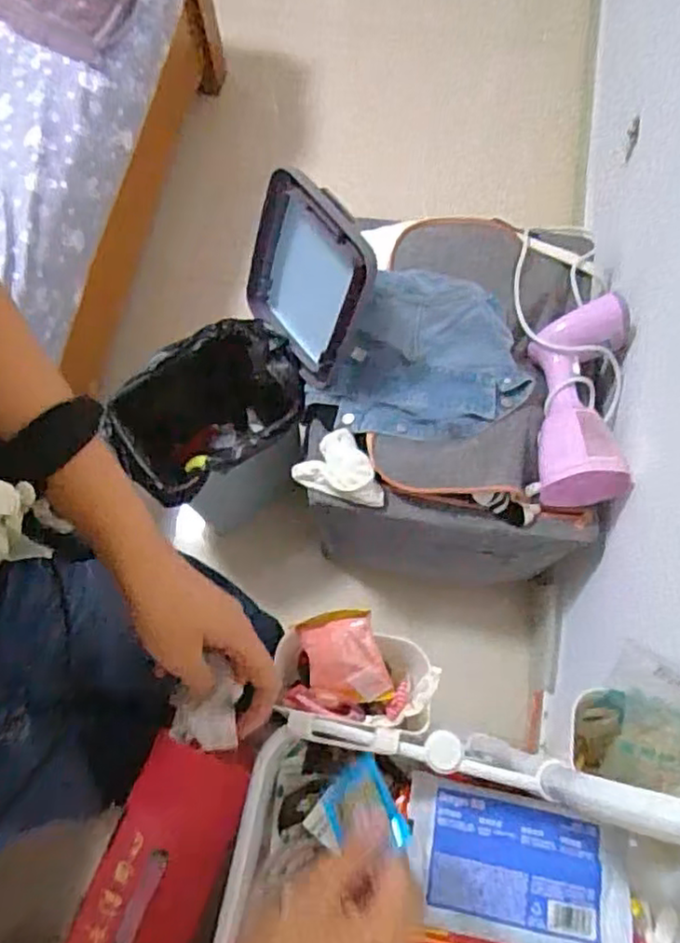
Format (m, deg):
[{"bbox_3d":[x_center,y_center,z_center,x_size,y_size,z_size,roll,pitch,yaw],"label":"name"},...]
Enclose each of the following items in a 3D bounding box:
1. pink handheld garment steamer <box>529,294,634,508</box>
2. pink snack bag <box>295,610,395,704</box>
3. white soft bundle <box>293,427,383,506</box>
[{"bbox_3d":[0.330,-0.101,0.896,0.127,0.085,0.285,5,71,3],"label":"pink handheld garment steamer"},{"bbox_3d":[0.002,0.125,0.441,0.053,0.013,0.064,-11,103,9],"label":"pink snack bag"},{"bbox_3d":[-0.002,0.009,0.910,0.094,0.032,0.121,-32,73,-9],"label":"white soft bundle"}]

